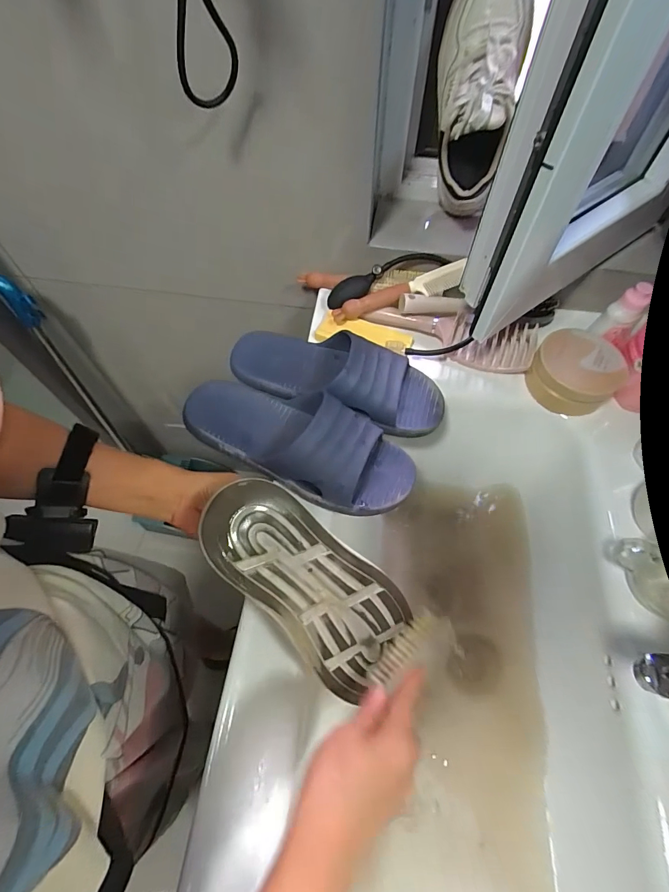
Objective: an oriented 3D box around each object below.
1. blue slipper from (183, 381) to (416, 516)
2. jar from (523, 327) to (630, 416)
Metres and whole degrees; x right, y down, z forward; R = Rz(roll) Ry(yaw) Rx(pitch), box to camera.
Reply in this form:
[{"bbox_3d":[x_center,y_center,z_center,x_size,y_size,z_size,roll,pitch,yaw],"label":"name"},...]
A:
[{"bbox_3d":[-0.045,-0.013,0.464,0.276,0.074,0.110,23,64,12],"label":"blue slipper"},{"bbox_3d":[0.313,-0.095,0.525,0.099,0.049,0.102,0,61,0],"label":"jar"}]

